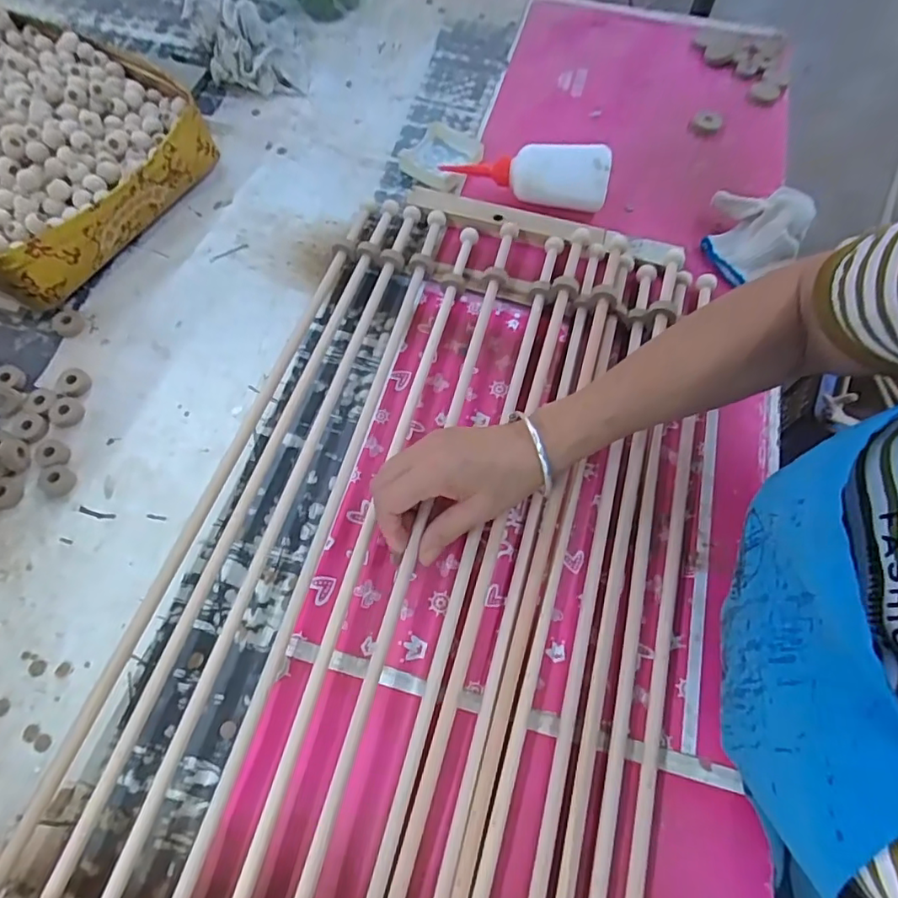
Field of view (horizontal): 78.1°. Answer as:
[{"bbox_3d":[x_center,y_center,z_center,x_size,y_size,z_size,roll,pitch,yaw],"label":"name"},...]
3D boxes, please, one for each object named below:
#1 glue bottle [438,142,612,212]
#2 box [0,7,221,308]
[{"bbox_3d":[0.083,-0.304,0.591,0.174,0.054,0.033,14,65,4],"label":"glue bottle"},{"bbox_3d":[-0.460,-0.317,0.582,0.359,0.085,0.288,26,66,10],"label":"box"}]

